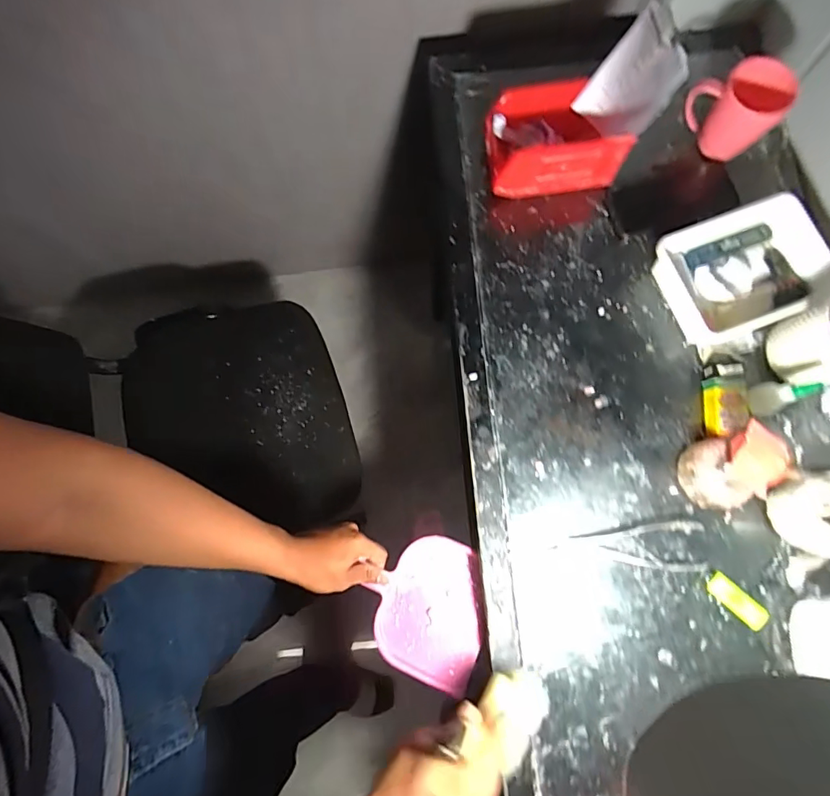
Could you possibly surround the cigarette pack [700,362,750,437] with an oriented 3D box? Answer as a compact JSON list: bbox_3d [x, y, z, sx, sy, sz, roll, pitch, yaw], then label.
[{"bbox_3d":[0.384,0.004,0.603,0.046,0.029,0.089,1,79,2],"label":"cigarette pack"}]

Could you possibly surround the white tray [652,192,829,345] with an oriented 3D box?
[{"bbox_3d":[0.424,-0.161,0.620,0.198,0.060,0.148,-22,79,-3],"label":"white tray"}]

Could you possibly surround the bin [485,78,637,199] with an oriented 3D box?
[{"bbox_3d":[0.183,-0.342,0.647,0.168,0.088,0.100,-6,79,0],"label":"bin"}]

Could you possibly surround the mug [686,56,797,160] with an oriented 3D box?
[{"bbox_3d":[0.419,-0.379,0.642,0.106,0.106,0.072,43,83,9],"label":"mug"}]

